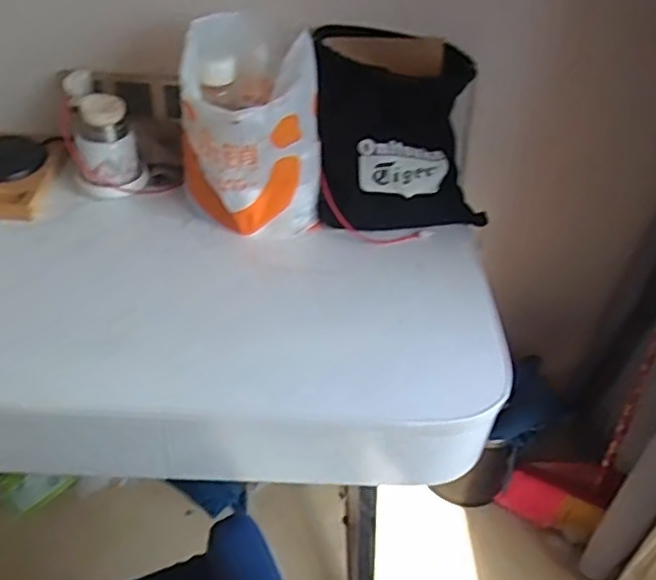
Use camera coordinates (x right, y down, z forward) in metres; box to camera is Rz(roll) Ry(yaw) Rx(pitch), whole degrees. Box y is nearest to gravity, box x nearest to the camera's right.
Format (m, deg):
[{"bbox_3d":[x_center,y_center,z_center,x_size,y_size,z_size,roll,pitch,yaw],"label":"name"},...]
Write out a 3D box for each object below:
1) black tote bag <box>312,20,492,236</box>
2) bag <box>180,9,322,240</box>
[{"bbox_3d":[0.124,-0.271,1.109,0.299,0.250,0.233,-1,41,-8],"label":"black tote bag"},{"bbox_3d":[-0.122,-0.254,1.031,0.213,0.279,0.220,-1,41,-8],"label":"bag"}]

